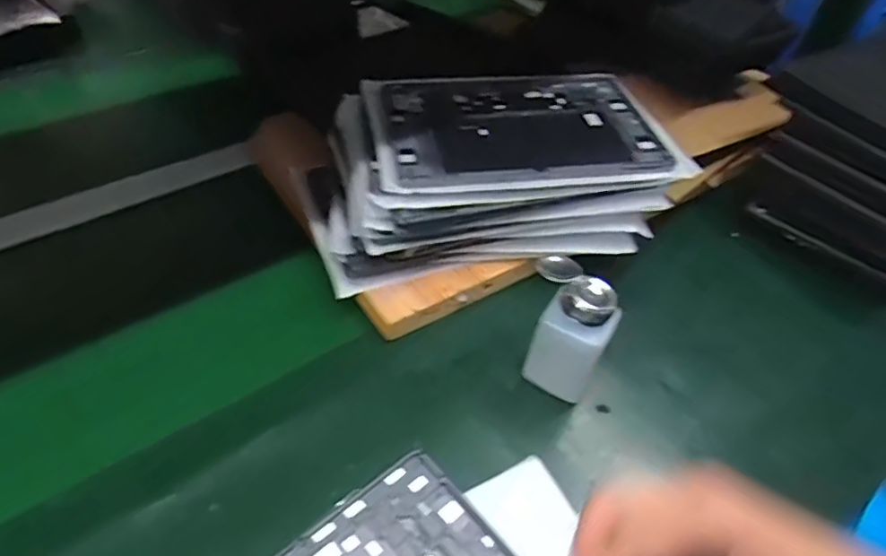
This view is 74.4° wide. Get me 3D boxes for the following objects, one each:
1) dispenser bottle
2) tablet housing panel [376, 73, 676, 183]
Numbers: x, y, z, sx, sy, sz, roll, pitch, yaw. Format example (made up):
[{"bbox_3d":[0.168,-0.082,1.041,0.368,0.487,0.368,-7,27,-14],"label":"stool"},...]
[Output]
[{"bbox_3d":[0.094,0.047,0.464,0.072,0.113,0.053,34,52,25],"label":"dispenser bottle"},{"bbox_3d":[0.069,-0.150,0.568,0.260,0.022,0.177,-4,46,-9],"label":"tablet housing panel"}]

